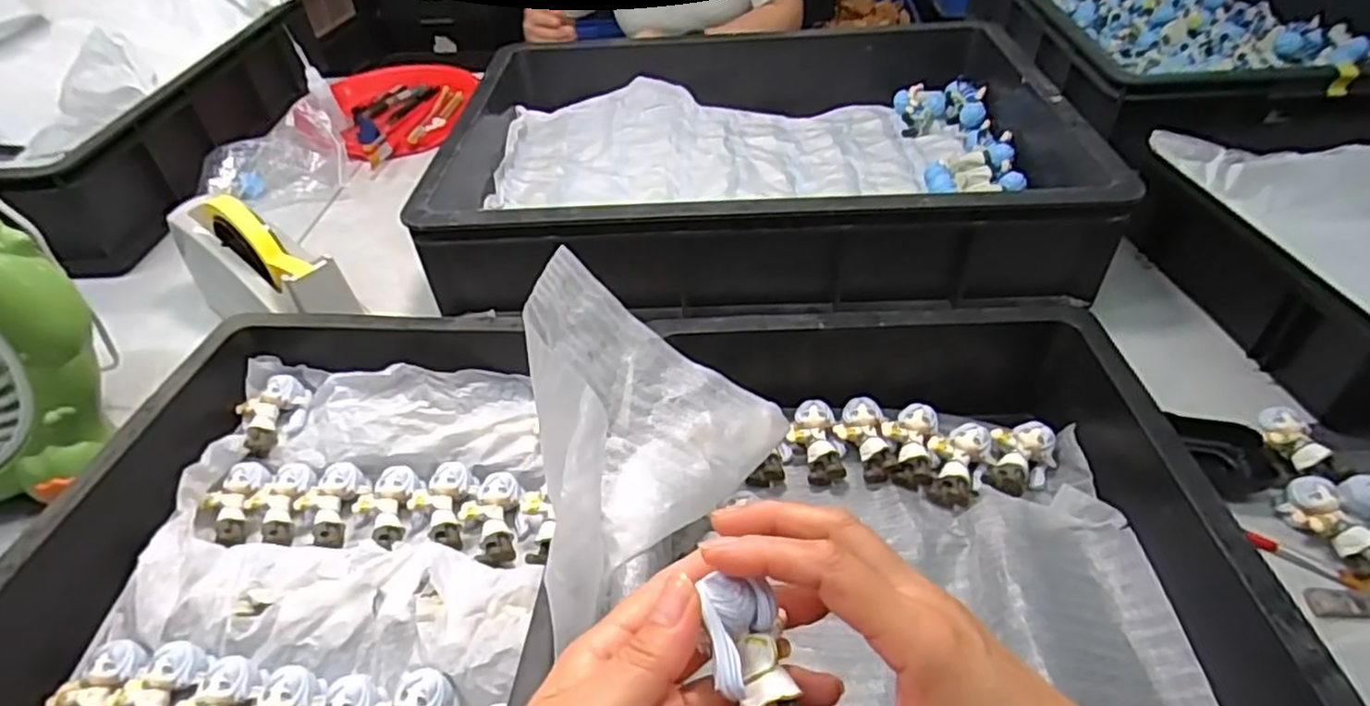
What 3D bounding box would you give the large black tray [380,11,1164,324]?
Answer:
[{"bbox_3d":[0.071,-0.226,0.708,0.564,0.113,0.446,-1,42,4],"label":"large black tray"}]

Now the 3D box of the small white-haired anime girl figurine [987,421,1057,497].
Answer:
[{"bbox_3d":[0.228,0.072,0.472,0.040,0.021,0.063,22,48,27],"label":"small white-haired anime girl figurine"}]

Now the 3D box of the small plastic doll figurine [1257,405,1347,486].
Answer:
[{"bbox_3d":[0.411,0.060,0.465,0.022,0.019,0.060,-10,42,-6],"label":"small plastic doll figurine"}]

